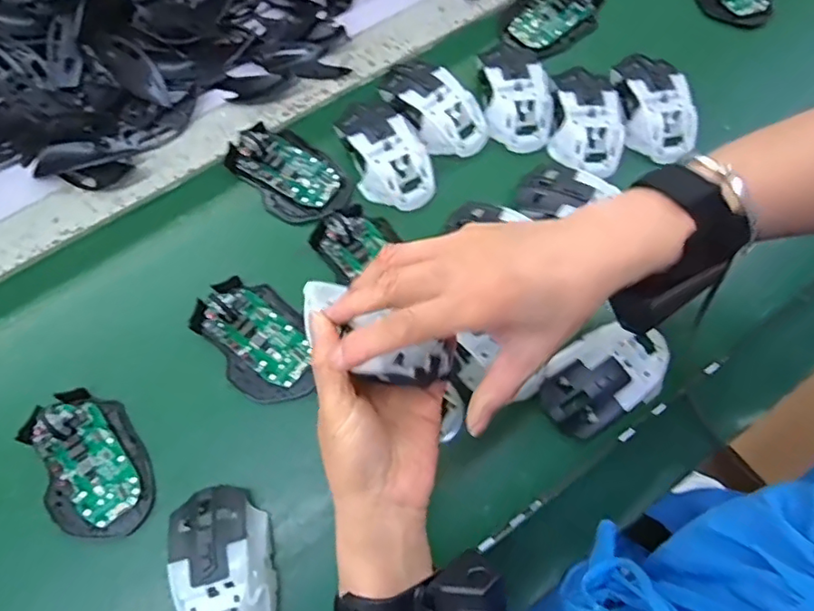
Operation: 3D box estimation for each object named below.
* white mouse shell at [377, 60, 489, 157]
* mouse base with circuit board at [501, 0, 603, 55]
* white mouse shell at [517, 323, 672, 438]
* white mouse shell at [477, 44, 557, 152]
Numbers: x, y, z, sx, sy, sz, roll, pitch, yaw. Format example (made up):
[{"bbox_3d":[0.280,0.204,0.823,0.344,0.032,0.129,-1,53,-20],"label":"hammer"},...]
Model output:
[{"bbox_3d":[0.027,-0.189,0.530,0.064,0.032,0.117,-39,75,-13],"label":"white mouse shell"},{"bbox_3d":[0.146,-0.295,0.576,0.107,0.020,0.068,-32,73,-11],"label":"mouse base with circuit board"},{"bbox_3d":[0.156,0.054,0.446,0.110,0.040,0.064,-34,74,-11],"label":"white mouse shell"},{"bbox_3d":[0.104,-0.203,0.536,0.064,0.031,0.113,-3,70,-1],"label":"white mouse shell"}]

